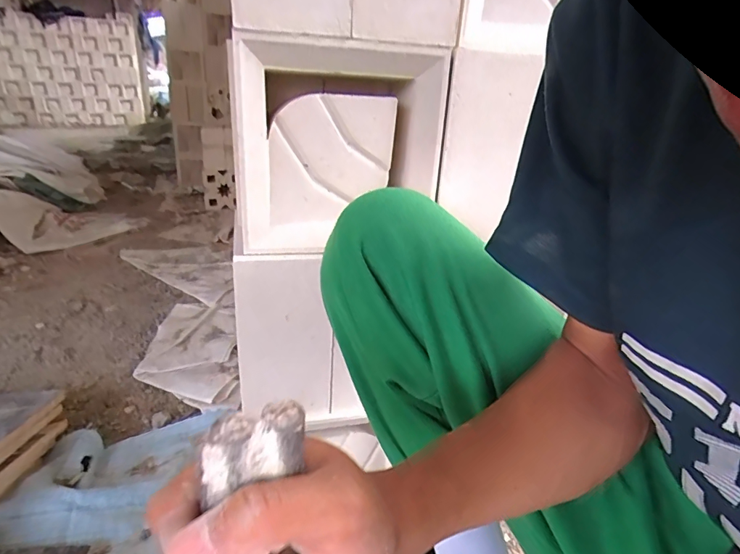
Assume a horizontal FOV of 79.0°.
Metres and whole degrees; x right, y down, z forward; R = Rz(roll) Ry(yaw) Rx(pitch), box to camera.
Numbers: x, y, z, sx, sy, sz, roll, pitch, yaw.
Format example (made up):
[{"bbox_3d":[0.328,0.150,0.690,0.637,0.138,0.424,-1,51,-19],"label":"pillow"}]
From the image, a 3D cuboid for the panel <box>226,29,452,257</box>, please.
[{"bbox_3d":[-0.031,-0.128,0.456,0.206,0.188,0.053,-3,21,-12],"label":"panel"}]

